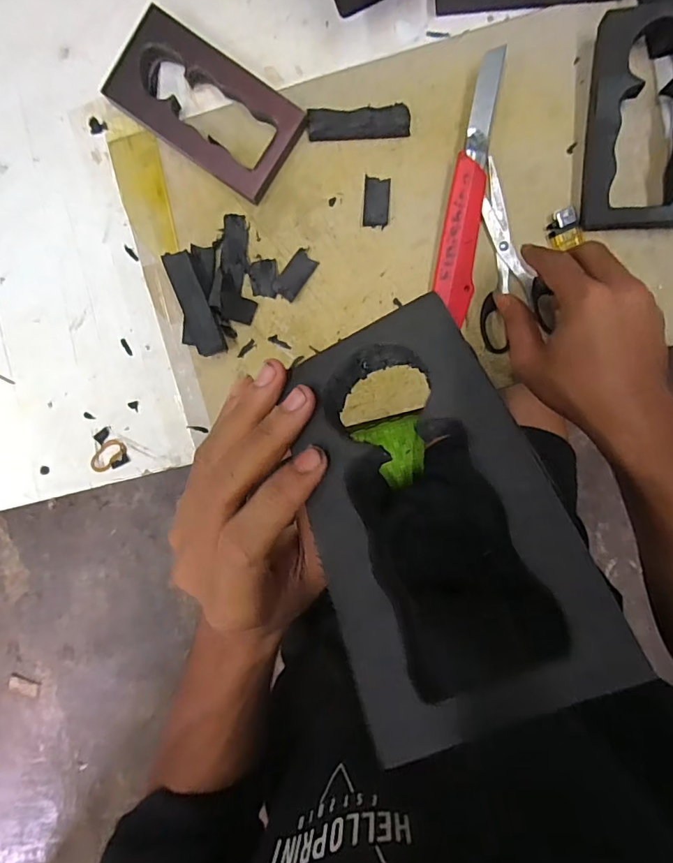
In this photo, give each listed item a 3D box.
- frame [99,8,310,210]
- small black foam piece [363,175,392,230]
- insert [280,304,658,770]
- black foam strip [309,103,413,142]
[{"bbox_3d":[-0.101,-0.257,0.377,0.143,0.022,0.078,34,97,-2],"label":"frame"},{"bbox_3d":[0.033,-0.189,0.390,0.021,0.007,0.039,4,97,1],"label":"small black foam piece"},{"bbox_3d":[0.028,0.023,0.165,0.082,0.011,0.141,-28,63,16],"label":"insert"},{"bbox_3d":[0.019,-0.249,0.381,0.081,0.012,0.021,-4,97,2],"label":"black foam strip"}]

